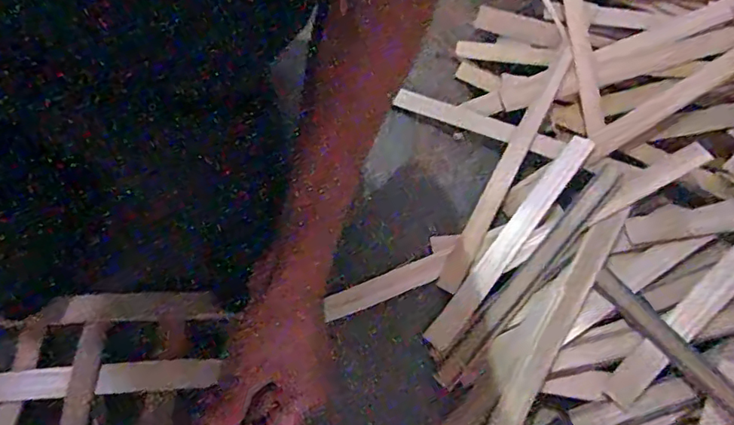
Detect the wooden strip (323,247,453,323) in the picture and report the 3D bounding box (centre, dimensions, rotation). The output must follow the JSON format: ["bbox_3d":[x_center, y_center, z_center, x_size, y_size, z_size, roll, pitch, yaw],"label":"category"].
[{"bbox_3d":[0.020,0.060,0.442,0.116,0.004,0.020,-21,74,-15],"label":"wooden strip"}]

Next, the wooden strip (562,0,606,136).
[{"bbox_3d":[0.210,-0.167,0.525,0.019,0.005,0.192,-7,73,13],"label":"wooden strip"}]

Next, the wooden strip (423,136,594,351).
[{"bbox_3d":[0.127,0.021,0.460,0.023,0.005,0.233,37,73,15],"label":"wooden strip"}]

